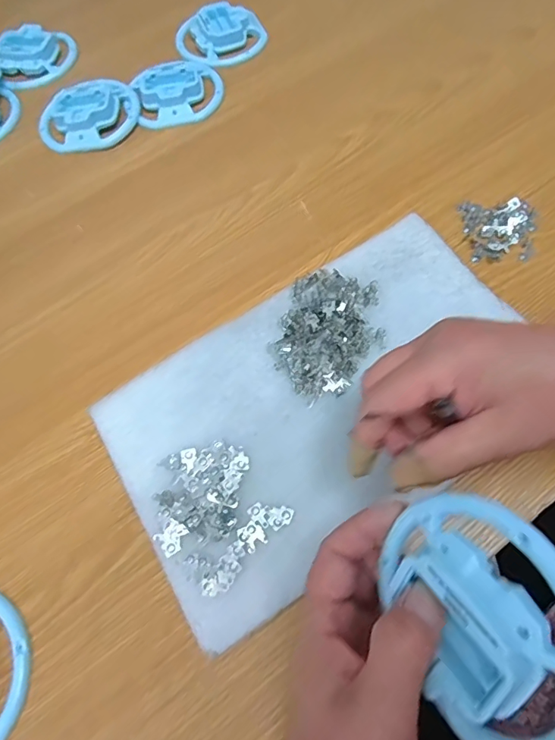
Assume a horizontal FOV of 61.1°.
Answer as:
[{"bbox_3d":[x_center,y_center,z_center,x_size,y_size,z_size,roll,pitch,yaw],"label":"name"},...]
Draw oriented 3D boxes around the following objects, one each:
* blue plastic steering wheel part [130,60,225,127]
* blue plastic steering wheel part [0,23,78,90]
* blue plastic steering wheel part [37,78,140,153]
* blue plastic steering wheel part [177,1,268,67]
[{"bbox_3d":[-0.102,-0.289,0.485,0.090,0.019,0.078,-14,64,-3],"label":"blue plastic steering wheel part"},{"bbox_3d":[-0.274,-0.357,0.530,0.092,0.020,0.077,-32,67,-12],"label":"blue plastic steering wheel part"},{"bbox_3d":[-0.191,-0.256,0.472,0.100,0.022,0.075,-9,64,-1],"label":"blue plastic steering wheel part"},{"bbox_3d":[-0.063,-0.375,0.523,0.098,0.018,0.078,-9,64,-1],"label":"blue plastic steering wheel part"}]

